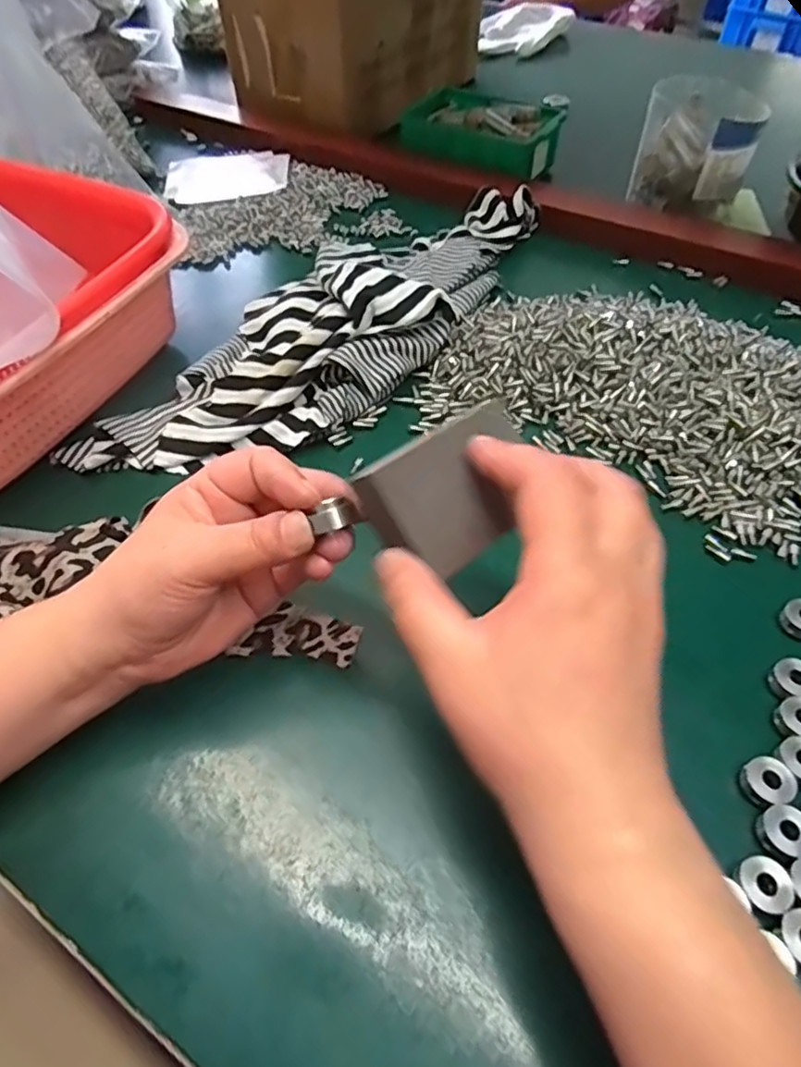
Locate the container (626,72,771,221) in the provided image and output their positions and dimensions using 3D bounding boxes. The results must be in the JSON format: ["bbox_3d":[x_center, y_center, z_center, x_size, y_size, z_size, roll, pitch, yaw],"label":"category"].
[{"bbox_3d":[0.271,-0.355,0.574,0.097,0.084,0.104,14,56,11],"label":"container"}]

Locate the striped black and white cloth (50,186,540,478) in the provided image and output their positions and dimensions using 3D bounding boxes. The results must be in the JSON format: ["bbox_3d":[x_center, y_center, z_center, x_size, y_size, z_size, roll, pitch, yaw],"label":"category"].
[{"bbox_3d":[-0.042,-0.169,0.457,0.159,0.051,0.425,31,61,21],"label":"striped black and white cloth"}]

